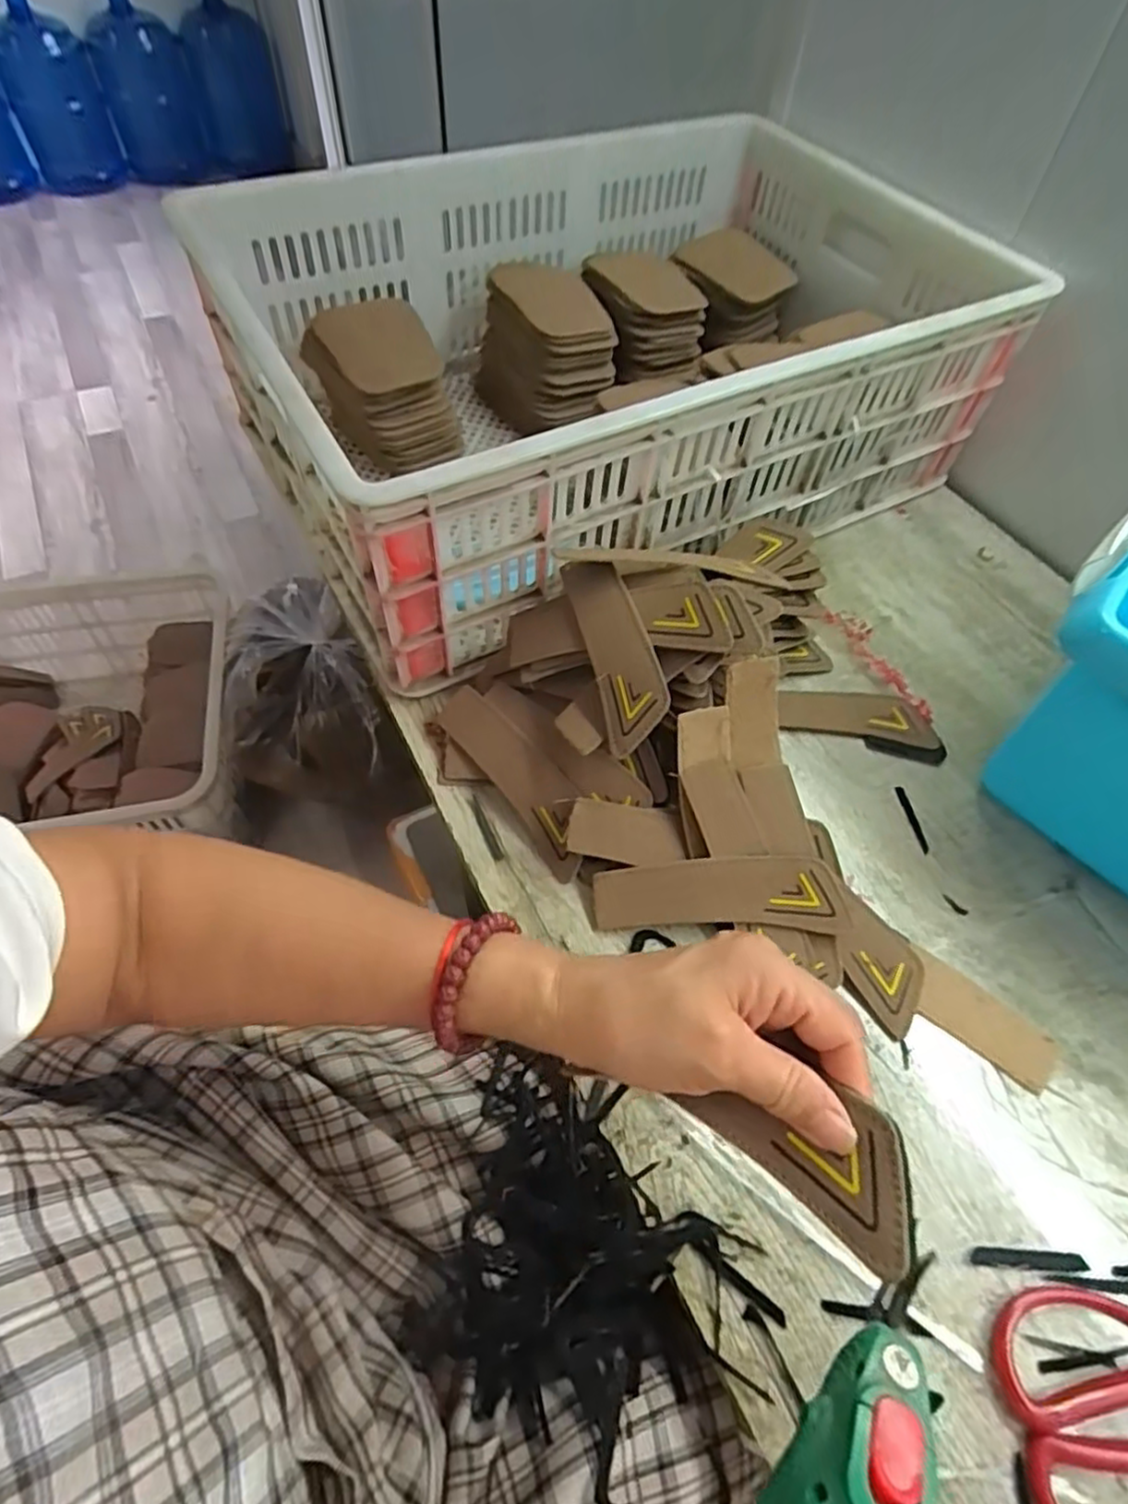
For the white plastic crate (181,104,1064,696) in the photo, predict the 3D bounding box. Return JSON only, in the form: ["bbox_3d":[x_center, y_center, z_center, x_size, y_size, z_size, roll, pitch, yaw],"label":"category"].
[{"bbox_3d":[0.042,-0.374,0.655,0.619,0.183,0.476,-24,59,-18],"label":"white plastic crate"}]

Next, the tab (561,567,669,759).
[{"bbox_3d":[0.031,-0.069,0.455,0.047,0.009,0.138,-28,66,30],"label":"tab"}]

